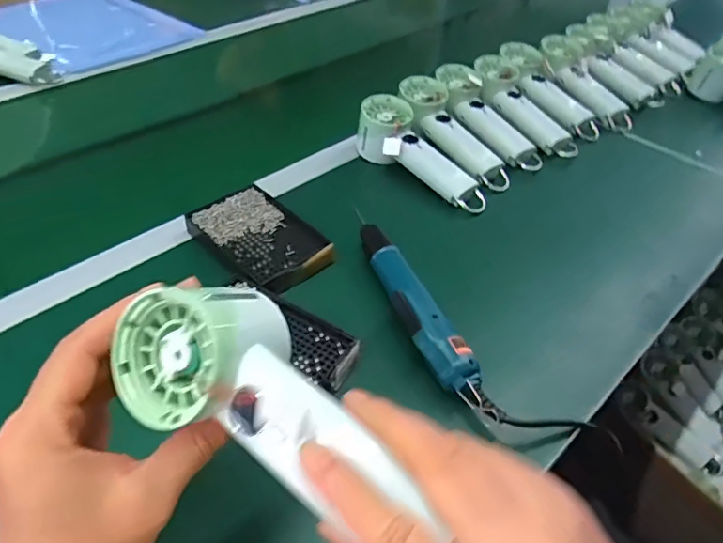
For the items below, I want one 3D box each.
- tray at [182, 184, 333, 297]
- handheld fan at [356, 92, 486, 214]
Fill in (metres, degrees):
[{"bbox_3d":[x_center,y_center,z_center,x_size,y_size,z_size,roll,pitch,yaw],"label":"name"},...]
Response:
[{"bbox_3d":[-0.102,-0.033,0.538,0.093,0.018,0.146,-30,54,-29],"label":"tray"},{"bbox_3d":[0.069,-0.134,0.631,0.070,0.053,0.199,-32,67,-30],"label":"handheld fan"}]

